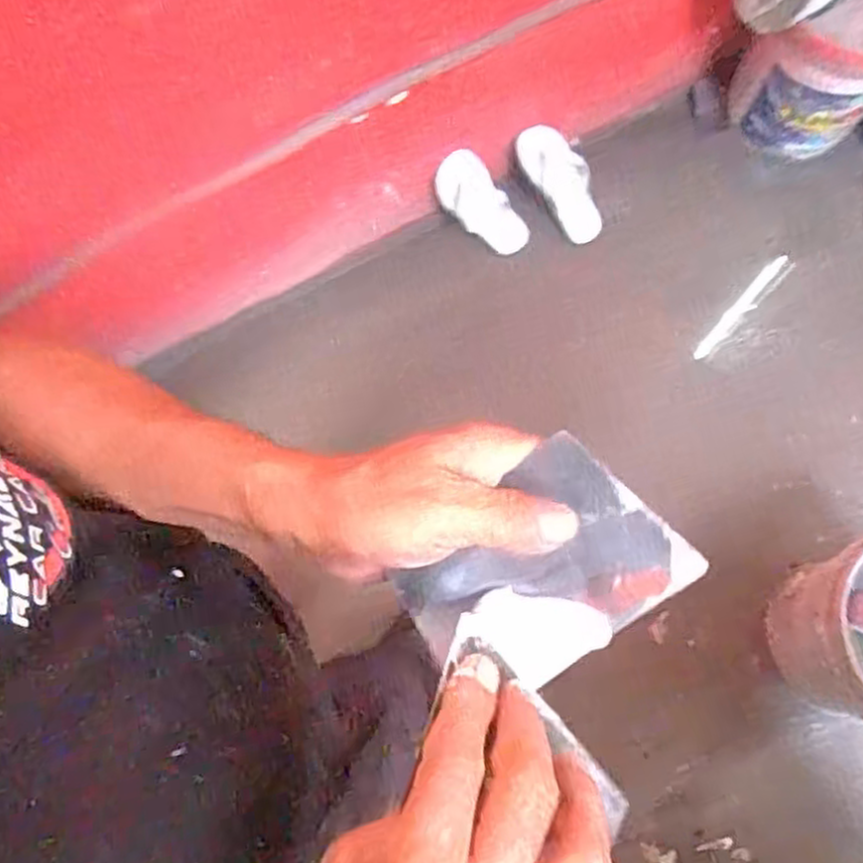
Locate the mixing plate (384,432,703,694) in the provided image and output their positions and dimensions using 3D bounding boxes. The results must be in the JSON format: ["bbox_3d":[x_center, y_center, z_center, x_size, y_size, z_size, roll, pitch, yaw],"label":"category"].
[{"bbox_3d":[0.048,0.066,0.338,0.113,0.005,0.083,-42,93,8],"label":"mixing plate"}]

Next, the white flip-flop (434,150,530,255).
[{"bbox_3d":[0.100,-0.428,1.474,0.103,0.282,0.039,-29,53,18],"label":"white flip-flop"}]

